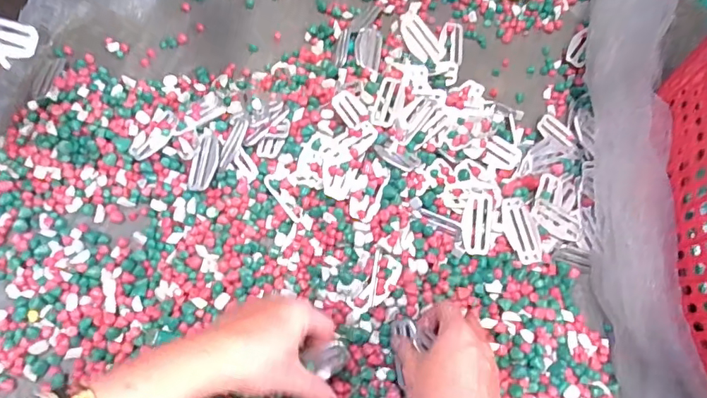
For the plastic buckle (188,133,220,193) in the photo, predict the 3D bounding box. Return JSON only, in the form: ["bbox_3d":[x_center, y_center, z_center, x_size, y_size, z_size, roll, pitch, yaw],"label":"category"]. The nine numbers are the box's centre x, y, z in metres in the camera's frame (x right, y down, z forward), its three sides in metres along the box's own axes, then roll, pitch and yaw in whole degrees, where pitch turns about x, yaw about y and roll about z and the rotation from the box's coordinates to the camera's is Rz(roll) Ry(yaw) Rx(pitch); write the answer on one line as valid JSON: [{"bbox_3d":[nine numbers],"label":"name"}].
[{"bbox_3d":[-0.150,-0.036,0.498,0.024,0.012,0.058,16,72,2],"label":"plastic buckle"}]

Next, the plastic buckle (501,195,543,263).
[{"bbox_3d":[0.166,0.031,0.482,0.030,0.007,0.065,-14,73,-7],"label":"plastic buckle"}]

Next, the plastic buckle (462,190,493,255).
[{"bbox_3d":[0.122,0.023,0.485,0.028,0.010,0.062,7,93,1],"label":"plastic buckle"}]

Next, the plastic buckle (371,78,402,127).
[{"bbox_3d":[0.035,-0.102,0.503,0.022,0.005,0.063,12,69,10],"label":"plastic buckle"}]

